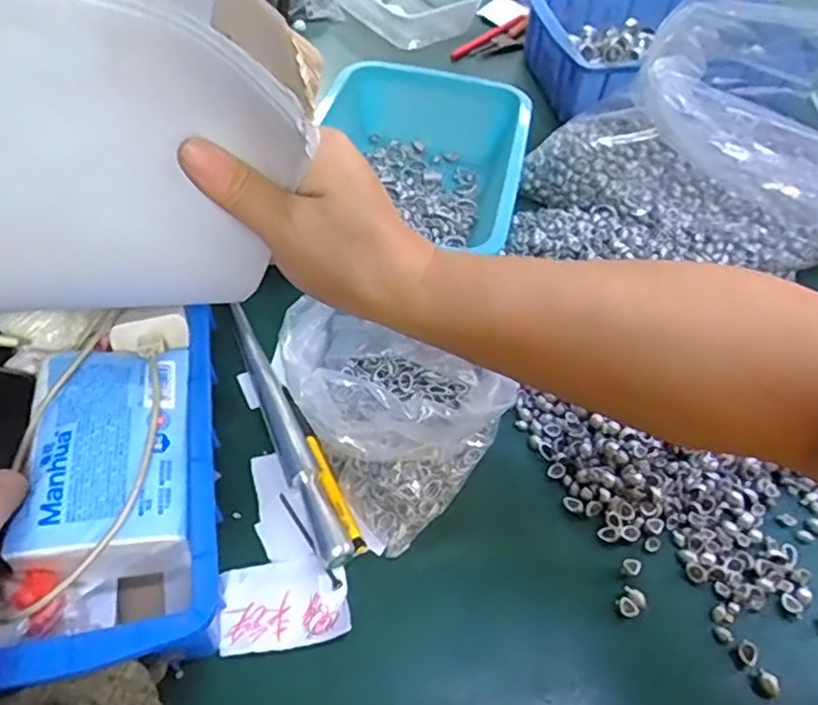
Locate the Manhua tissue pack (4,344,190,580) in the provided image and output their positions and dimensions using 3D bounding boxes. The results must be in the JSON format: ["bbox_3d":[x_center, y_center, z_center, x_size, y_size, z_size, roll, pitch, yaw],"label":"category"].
[{"bbox_3d":[-0.165,0.058,0.351,0.083,0.044,0.127,-7,52,-9],"label":"Manhua tissue pack"}]

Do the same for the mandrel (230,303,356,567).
[{"bbox_3d":[-0.092,0.049,0.452,0.022,0.019,0.226,-20,55,-18],"label":"mandrel"}]

